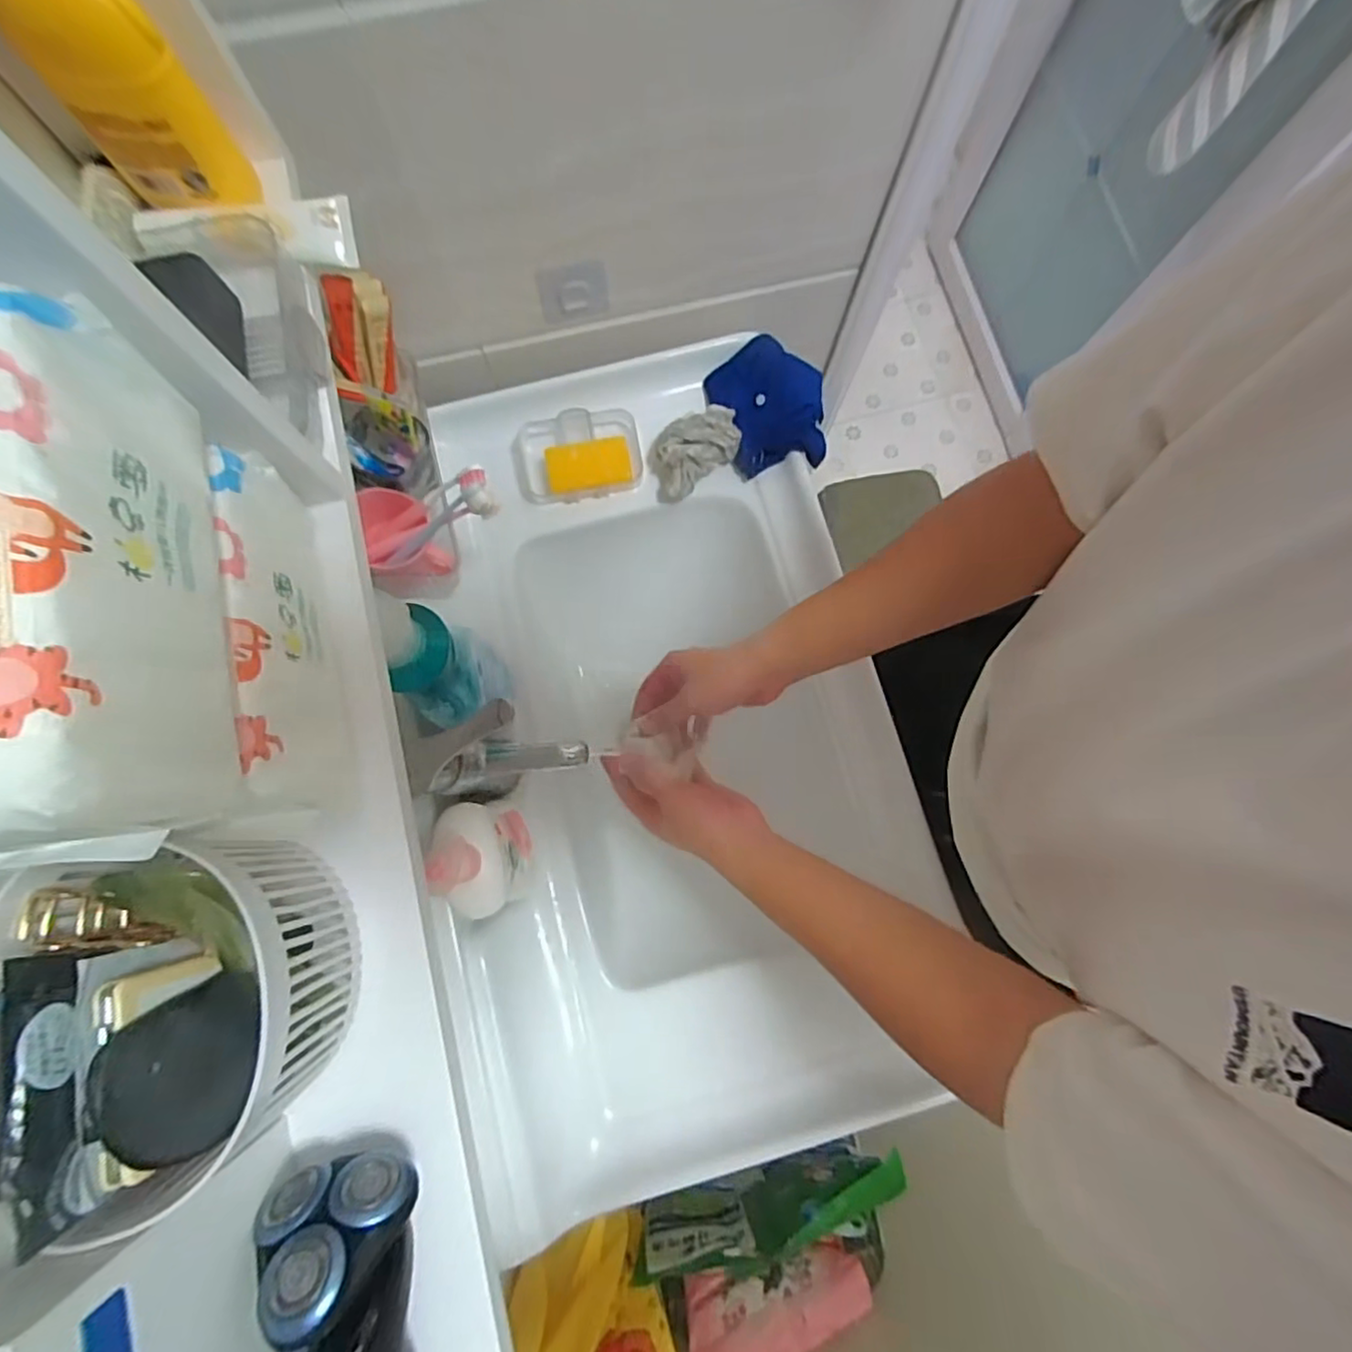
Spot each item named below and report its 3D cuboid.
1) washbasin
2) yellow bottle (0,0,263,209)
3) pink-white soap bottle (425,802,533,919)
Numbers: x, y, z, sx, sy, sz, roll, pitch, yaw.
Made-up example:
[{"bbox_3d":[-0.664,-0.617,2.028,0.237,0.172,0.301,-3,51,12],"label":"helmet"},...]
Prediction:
[{"bbox_3d":[-0.012,0.062,0.717,0.446,0.177,0.816,-11,79,-3],"label":"washbasin"},{"bbox_3d":[-0.265,-0.285,0.294,0.062,0.123,0.031,17,79,2],"label":"yellow bottle"},{"bbox_3d":[-0.170,0.158,0.558,0.054,0.150,0.098,-14,79,-4],"label":"pink-white soap bottle"}]

